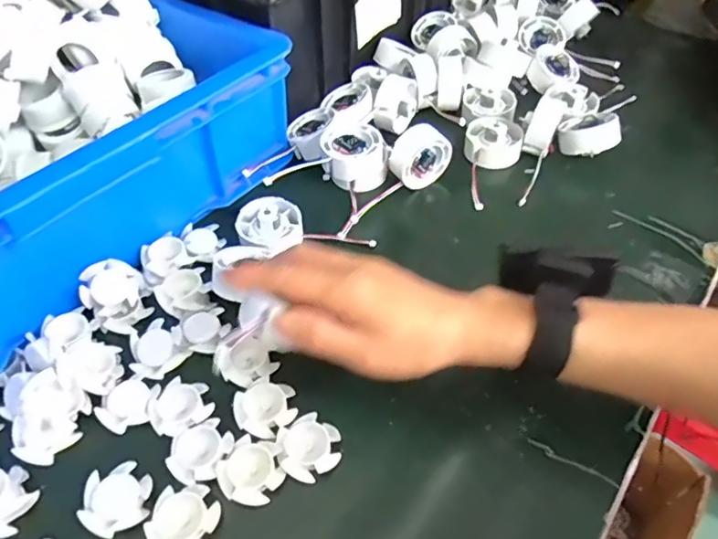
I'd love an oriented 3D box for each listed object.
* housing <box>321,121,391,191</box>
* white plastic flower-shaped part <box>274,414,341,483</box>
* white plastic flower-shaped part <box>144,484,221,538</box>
[{"bbox_3d":[-0.003,-0.102,0.513,0.058,0.044,0.058,1,50,-1],"label":"housing"},{"bbox_3d":[-0.032,0.114,0.360,0.040,0.011,0.037,1,50,-1],"label":"white plastic flower-shaped part"},{"bbox_3d":[-0.104,0.149,0.332,0.040,0.010,0.039,1,50,-1],"label":"white plastic flower-shaped part"}]

